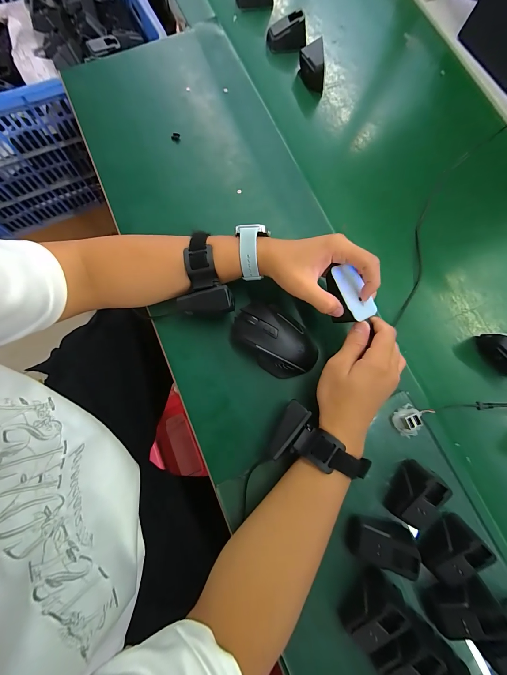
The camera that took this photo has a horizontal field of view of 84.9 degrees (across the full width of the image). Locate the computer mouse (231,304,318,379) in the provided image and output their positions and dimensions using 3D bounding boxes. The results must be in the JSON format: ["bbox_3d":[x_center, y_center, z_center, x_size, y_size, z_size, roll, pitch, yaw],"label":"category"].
[{"bbox_3d":[0.027,0.003,0.362,0.112,0.040,0.071,42,79,8],"label":"computer mouse"}]

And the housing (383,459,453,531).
[{"bbox_3d":[0.187,0.181,0.318,0.034,0.046,0.064,32,78,6],"label":"housing"}]

